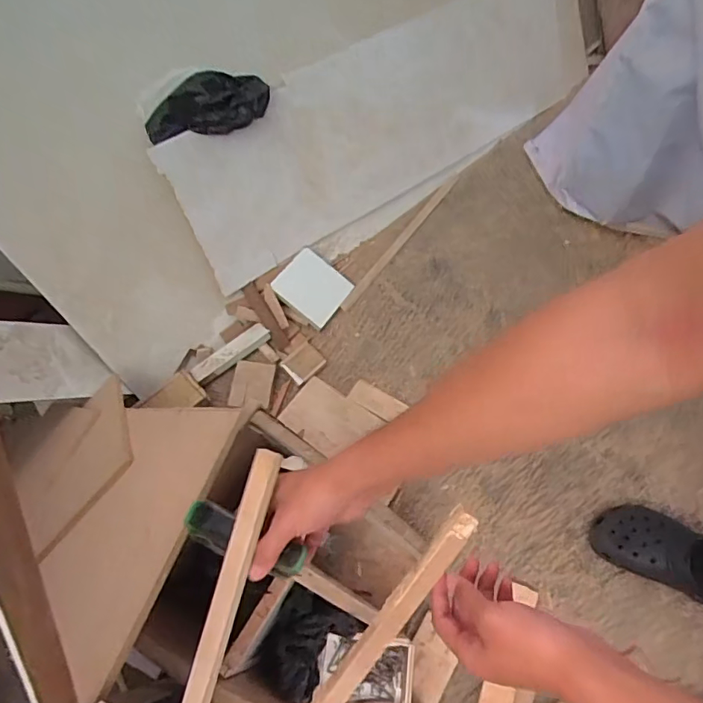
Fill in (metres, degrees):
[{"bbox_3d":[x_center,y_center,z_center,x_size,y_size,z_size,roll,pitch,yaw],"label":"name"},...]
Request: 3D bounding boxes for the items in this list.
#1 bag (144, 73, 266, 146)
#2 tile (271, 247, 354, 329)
[{"bbox_3d":[-0.247,-0.425,0.848,0.225,0.068,0.098,-25,65,-10],"label":"bag"},{"bbox_3d":[-0.079,-0.137,1.037,0.136,0.010,0.124,39,71,-3],"label":"tile"}]

